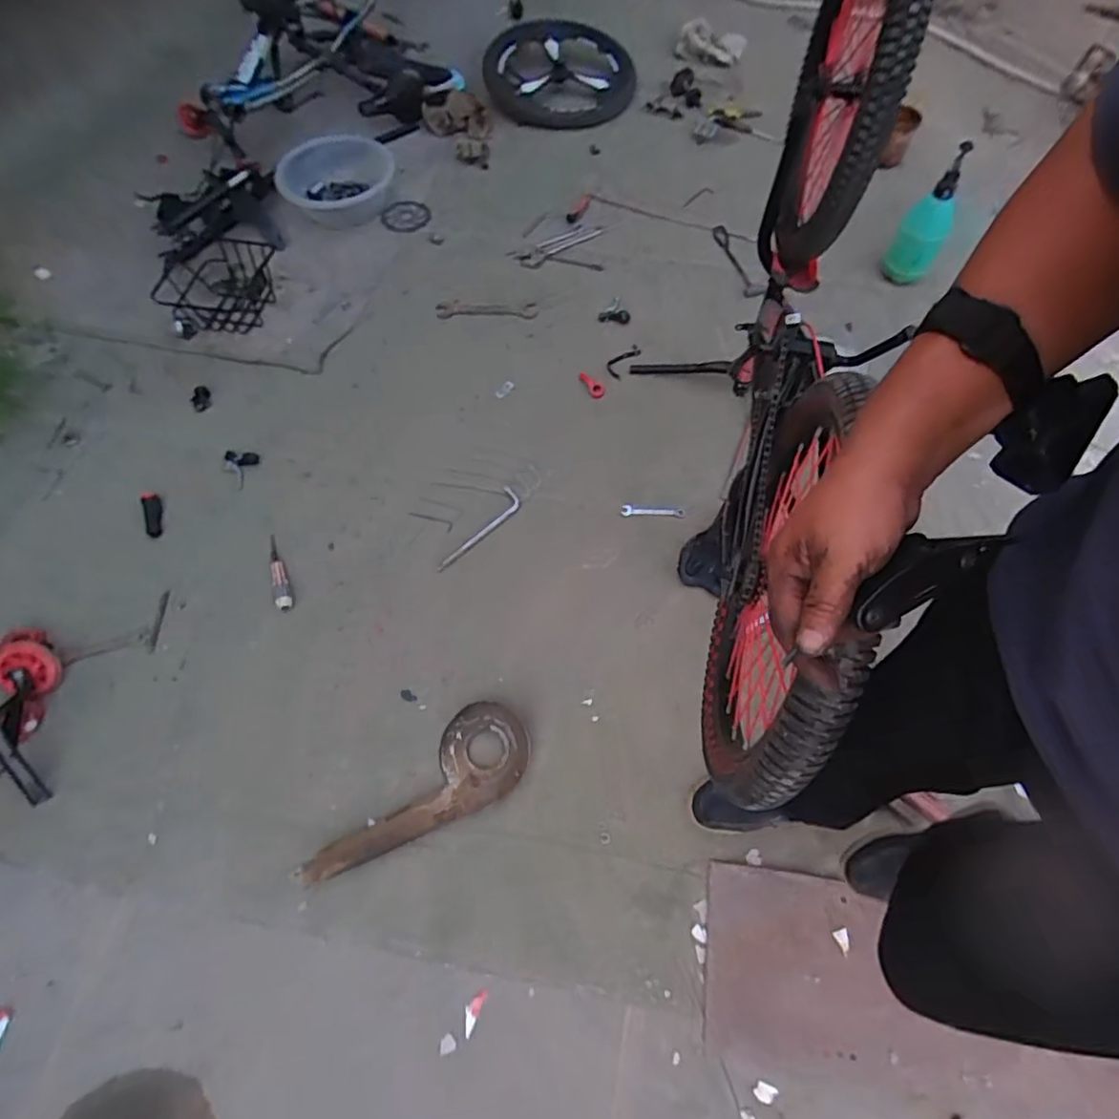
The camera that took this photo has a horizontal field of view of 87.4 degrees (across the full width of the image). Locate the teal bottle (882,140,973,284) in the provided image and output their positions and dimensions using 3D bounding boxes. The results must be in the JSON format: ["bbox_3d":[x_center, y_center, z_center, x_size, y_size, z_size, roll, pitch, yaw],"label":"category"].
[{"bbox_3d":[0.929,-0.846,1.464,0.105,0.327,0.120,35,67,16],"label":"teal bottle"}]

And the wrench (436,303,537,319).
[{"bbox_3d":[-0.206,-0.697,1.645,0.286,0.010,0.074,4,59,7],"label":"wrench"}]

